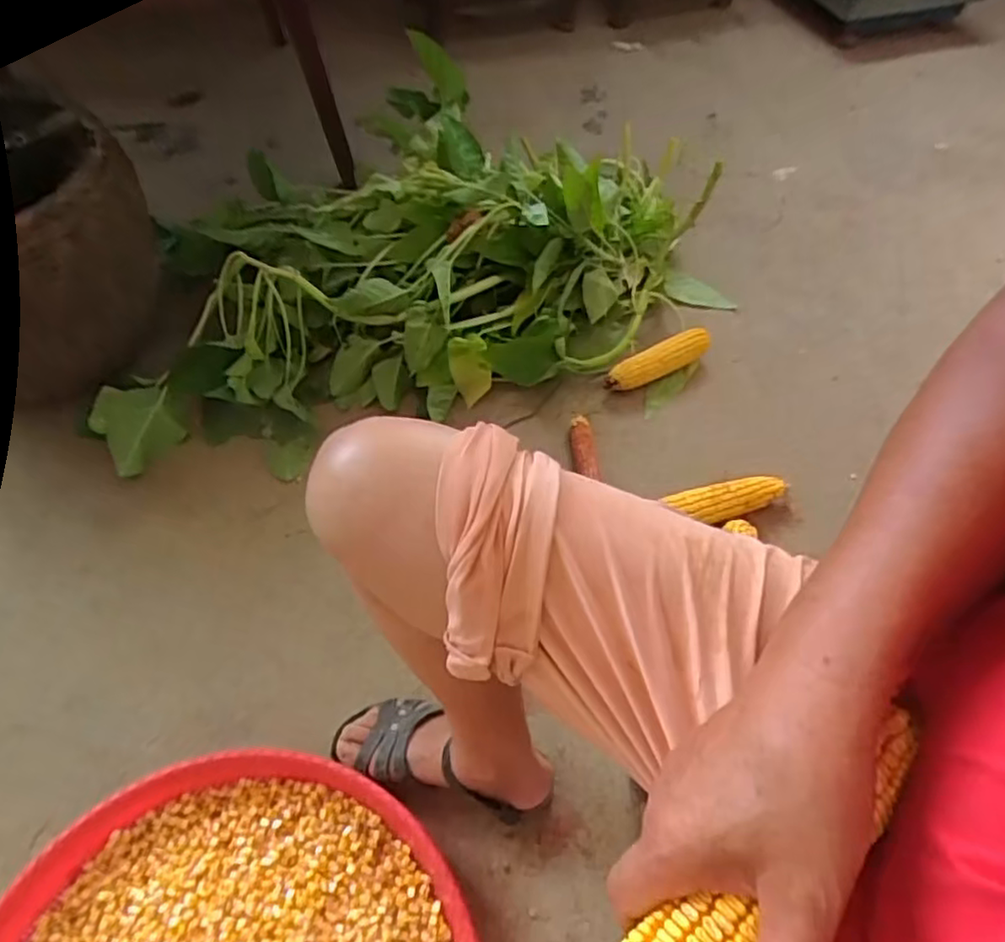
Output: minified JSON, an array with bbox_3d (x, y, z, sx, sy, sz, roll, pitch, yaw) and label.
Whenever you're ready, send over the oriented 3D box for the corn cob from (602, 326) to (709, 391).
[{"bbox_3d":[0.239,-0.170,1.024,0.185,0.048,0.039,-22,59,-16],"label":"corn cob"}]

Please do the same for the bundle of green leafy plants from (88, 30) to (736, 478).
[{"bbox_3d":[-0.159,-0.346,1.031,0.933,0.231,0.513,-20,59,-15],"label":"bundle of green leafy plants"}]

